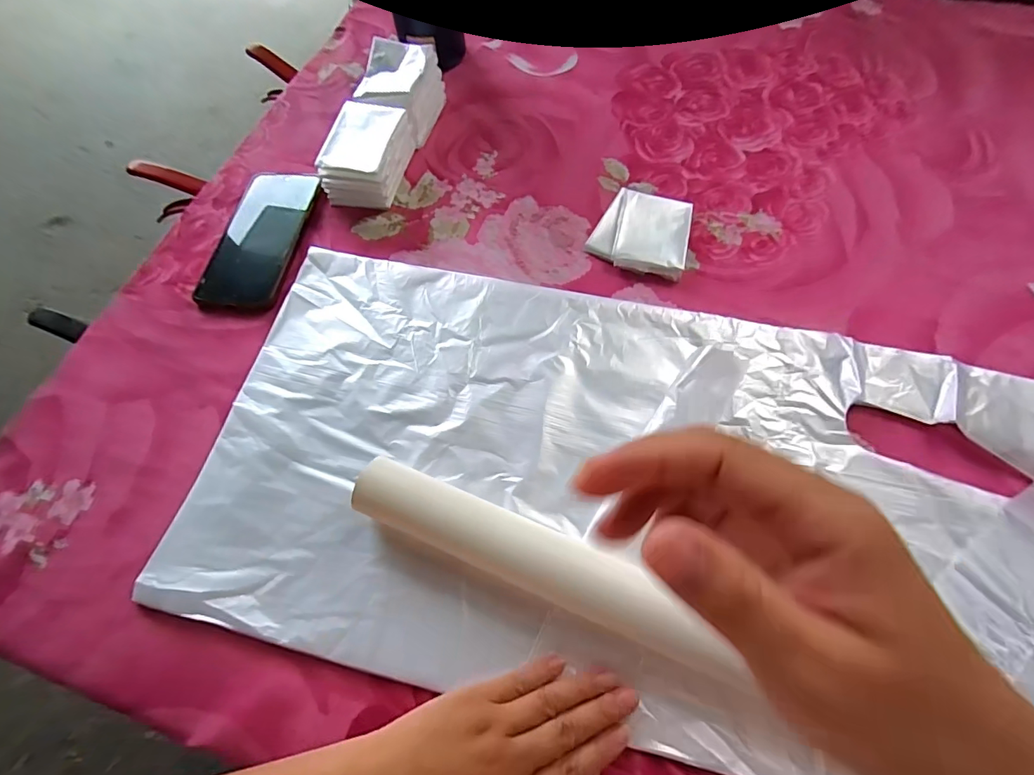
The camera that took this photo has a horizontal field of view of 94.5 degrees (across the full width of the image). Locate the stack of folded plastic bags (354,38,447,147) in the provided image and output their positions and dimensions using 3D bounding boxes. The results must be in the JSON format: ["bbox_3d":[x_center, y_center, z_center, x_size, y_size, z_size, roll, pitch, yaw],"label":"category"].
[{"bbox_3d":[-0.123,-0.310,0.507,0.071,0.058,0.098,6,64,6],"label":"stack of folded plastic bags"}]

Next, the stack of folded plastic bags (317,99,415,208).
[{"bbox_3d":[-0.147,-0.227,0.467,0.071,0.055,0.092,11,65,9],"label":"stack of folded plastic bags"}]

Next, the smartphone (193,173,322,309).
[{"bbox_3d":[-0.245,-0.147,0.460,0.077,0.012,0.159,6,64,6],"label":"smartphone"}]

